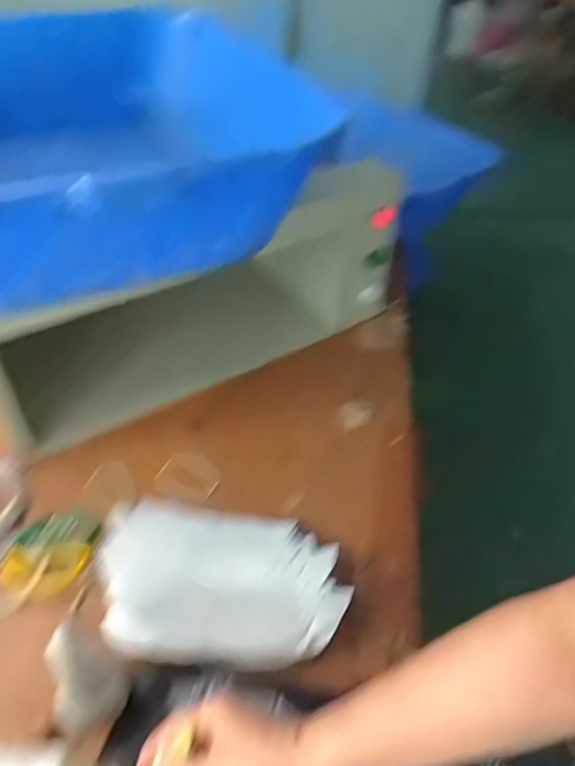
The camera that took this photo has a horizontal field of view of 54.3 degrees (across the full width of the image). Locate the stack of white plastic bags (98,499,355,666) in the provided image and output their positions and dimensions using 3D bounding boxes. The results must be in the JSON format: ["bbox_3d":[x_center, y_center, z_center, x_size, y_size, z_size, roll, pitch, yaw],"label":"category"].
[{"bbox_3d":[-0.082,0.230,0.672,0.287,0.040,0.194,2,42,0],"label":"stack of white plastic bags"}]

